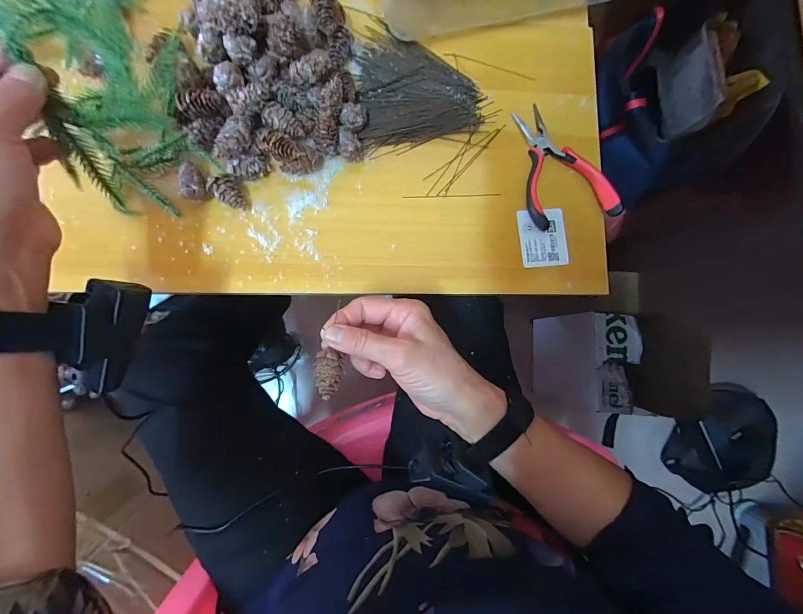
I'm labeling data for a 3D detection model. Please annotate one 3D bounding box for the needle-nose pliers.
[{"bbox_3d":[0.164,-0.148,0.358,0.085,0.023,0.127,-11,86,-7],"label":"needle-nose pliers"}]

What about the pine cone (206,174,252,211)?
[{"bbox_3d":[-0.154,-0.104,0.318,0.034,0.021,0.024,37,82,-2],"label":"pine cone"}]

